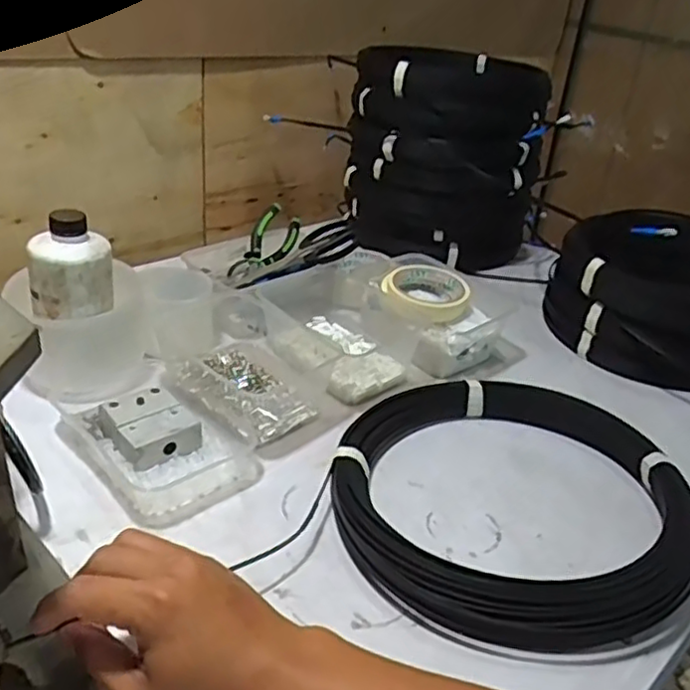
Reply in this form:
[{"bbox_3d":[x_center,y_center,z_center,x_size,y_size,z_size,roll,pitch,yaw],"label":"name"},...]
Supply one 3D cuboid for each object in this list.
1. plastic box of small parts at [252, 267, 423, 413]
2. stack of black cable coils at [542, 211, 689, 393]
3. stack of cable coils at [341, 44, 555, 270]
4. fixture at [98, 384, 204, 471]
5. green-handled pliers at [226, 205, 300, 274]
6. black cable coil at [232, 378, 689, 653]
[{"bbox_3d":[-0.007,-0.018,0.755,0.152,0.067,0.182,-18,37,-37],"label":"plastic box of small parts"},{"bbox_3d":[0.419,-0.052,0.822,0.285,0.147,0.238,-12,34,-30],"label":"stack of black cable coils"},{"bbox_3d":[0.143,-0.281,1.002,0.271,0.253,0.309,9,29,5],"label":"stack of cable coils"},{"bbox_3d":[-0.172,0.072,0.593,0.063,0.033,0.070,-21,39,-40],"label":"fixture"},{"bbox_3d":[-0.098,-0.125,0.849,0.054,0.020,0.108,34,75,-4],"label":"green-handled pliers"},{"bbox_3d":[0.142,0.116,0.552,0.302,0.048,0.284,14,30,14],"label":"black cable coil"}]

